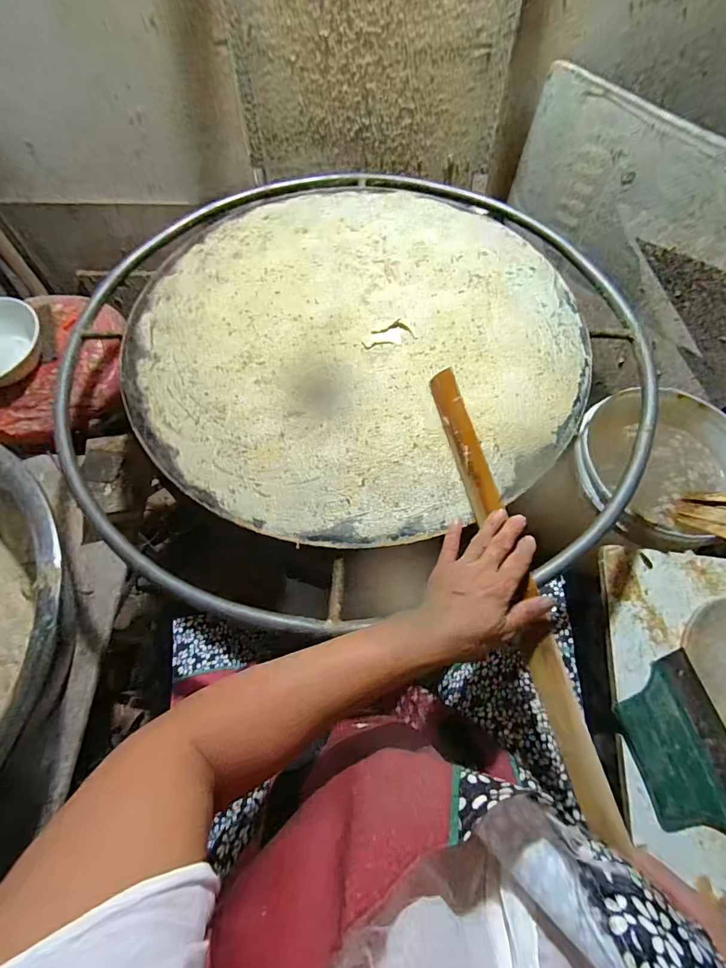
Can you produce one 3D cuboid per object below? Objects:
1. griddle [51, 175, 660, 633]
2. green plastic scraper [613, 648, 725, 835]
[{"bbox_3d":[-0.019,-0.208,0.625,0.794,0.048,0.744,-1,64,2],"label":"griddle"},{"bbox_3d":[0.395,0.324,0.527,0.129,0.023,0.194,-15,65,-5],"label":"green plastic scraper"}]

